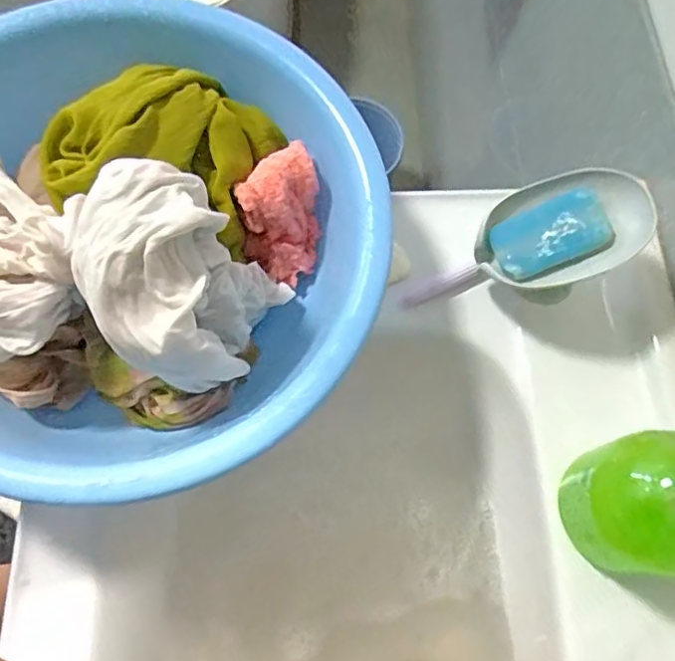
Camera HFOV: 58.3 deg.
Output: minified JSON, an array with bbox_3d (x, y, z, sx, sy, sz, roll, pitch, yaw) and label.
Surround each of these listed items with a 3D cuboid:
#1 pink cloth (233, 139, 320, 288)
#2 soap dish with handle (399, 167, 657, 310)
[{"bbox_3d":[-0.041,-0.081,0.446,0.058,0.095,0.028,-20,36,-19],"label":"pink cloth"},{"bbox_3d":[0.137,-0.060,0.458,0.182,0.038,0.076,-23,68,27],"label":"soap dish with handle"}]

